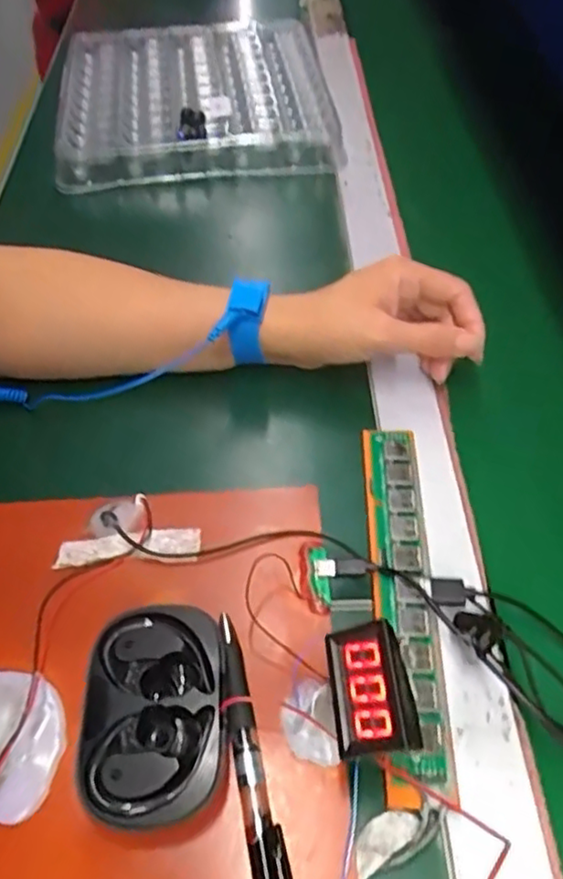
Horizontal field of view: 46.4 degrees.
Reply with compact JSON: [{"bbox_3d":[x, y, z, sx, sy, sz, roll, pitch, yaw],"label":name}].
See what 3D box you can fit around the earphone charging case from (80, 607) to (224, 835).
[{"bbox_3d":[-0.053,0.118,0.282,0.057,0.033,0.083,-5,52,-2],"label":"earphone charging case"}]

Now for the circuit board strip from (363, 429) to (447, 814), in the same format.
[{"bbox_3d":[0.060,0.074,0.329,0.028,0.010,0.195,-11,52,17],"label":"circuit board strip"}]

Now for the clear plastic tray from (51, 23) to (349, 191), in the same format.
[{"bbox_3d":[-0.080,-0.328,0.623,0.248,0.034,0.223,-5,60,1],"label":"clear plastic tray"}]

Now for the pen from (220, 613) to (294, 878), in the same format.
[{"bbox_3d":[-0.012,0.142,0.267,0.013,0.013,0.140,-11,57,-7],"label":"pen"}]

